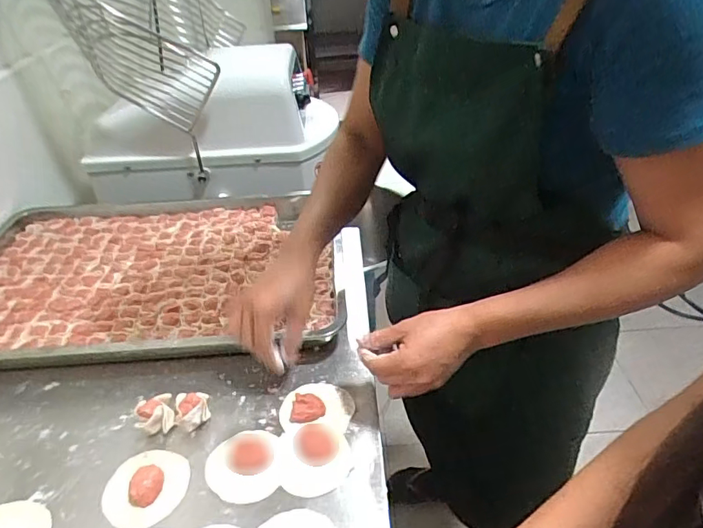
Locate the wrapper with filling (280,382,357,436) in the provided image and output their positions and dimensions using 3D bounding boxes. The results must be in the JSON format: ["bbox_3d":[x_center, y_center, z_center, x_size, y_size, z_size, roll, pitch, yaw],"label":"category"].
[{"bbox_3d":[-0.041,0.164,0.594,0.086,0.018,0.070,-5,35,-3],"label":"wrapper with filling"}]

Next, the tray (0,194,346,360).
[{"bbox_3d":[-0.331,0.009,0.806,0.615,0.052,0.410,-3,37,-1],"label":"tray"}]

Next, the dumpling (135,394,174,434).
[{"bbox_3d":[-0.224,0.172,0.575,0.037,0.032,0.040,-13,38,-13],"label":"dumpling"}]

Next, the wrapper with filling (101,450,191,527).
[{"bbox_3d":[-0.209,0.225,0.513,0.078,0.013,0.083,-2,37,1],"label":"wrapper with filling"}]

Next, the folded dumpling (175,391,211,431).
[{"bbox_3d":[-0.183,0.167,0.580,0.036,0.036,0.038,-13,38,-13],"label":"folded dumpling"}]

